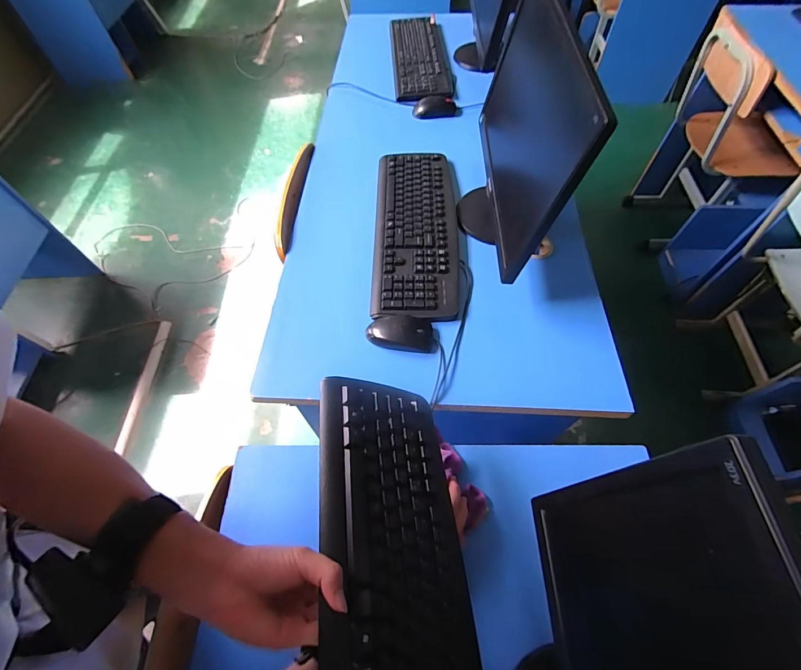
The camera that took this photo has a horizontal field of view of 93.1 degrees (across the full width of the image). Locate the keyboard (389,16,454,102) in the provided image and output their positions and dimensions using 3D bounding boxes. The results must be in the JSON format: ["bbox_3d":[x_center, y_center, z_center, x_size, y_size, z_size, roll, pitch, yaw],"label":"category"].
[{"bbox_3d":[0.055,-0.809,1.108,0.150,0.028,0.454,-2,59,-2],"label":"keyboard"}]

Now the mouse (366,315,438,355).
[{"bbox_3d":[0.001,-0.007,0.637,0.116,0.027,0.063,4,59,2],"label":"mouse"}]

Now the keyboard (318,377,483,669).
[{"bbox_3d":[0.001,0.250,0.338,0.158,0.024,0.441,17,50,-31],"label":"keyboard"}]

